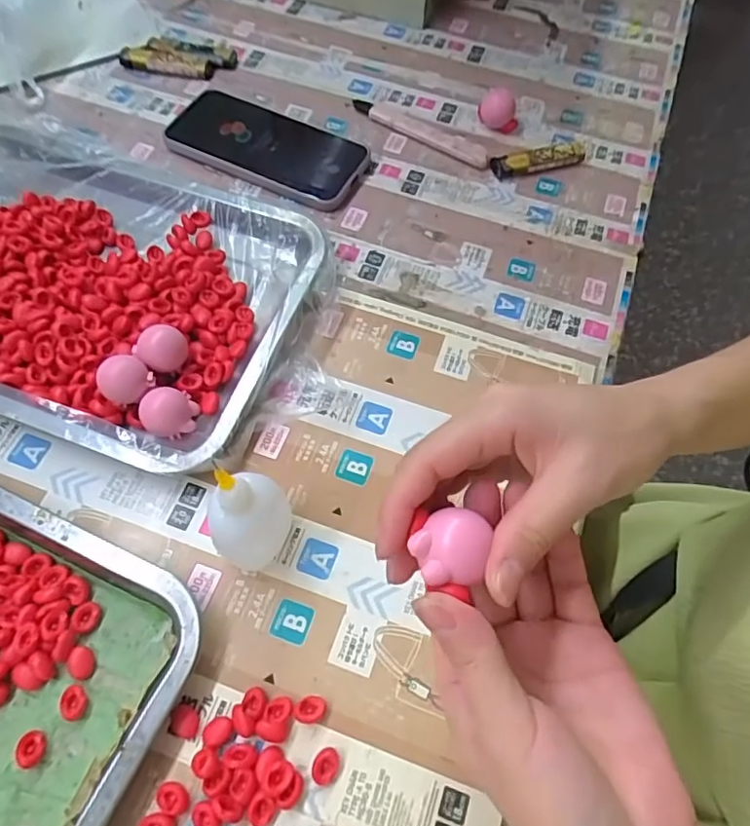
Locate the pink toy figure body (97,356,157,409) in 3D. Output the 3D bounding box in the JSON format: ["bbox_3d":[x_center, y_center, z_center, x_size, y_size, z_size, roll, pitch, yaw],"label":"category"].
[{"bbox_3d":[-0.150,-0.019,0.337,0.028,0.021,0.023,-40,70,-21],"label":"pink toy figure body"}]

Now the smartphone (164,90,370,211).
[{"bbox_3d":[-0.084,-0.221,0.462,0.156,0.016,0.086,21,62,9],"label":"smartphone"}]

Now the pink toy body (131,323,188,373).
[{"bbox_3d":[-0.132,-0.039,0.350,0.028,0.022,0.025,-36,68,-20],"label":"pink toy body"}]

